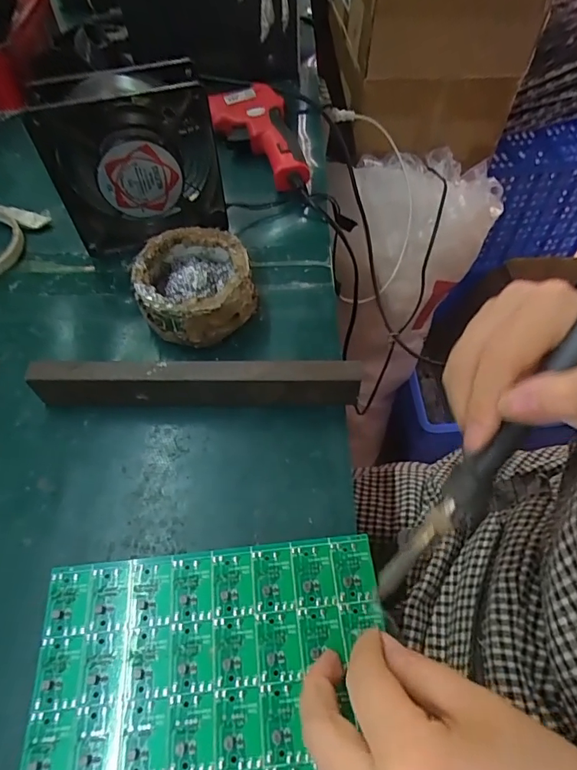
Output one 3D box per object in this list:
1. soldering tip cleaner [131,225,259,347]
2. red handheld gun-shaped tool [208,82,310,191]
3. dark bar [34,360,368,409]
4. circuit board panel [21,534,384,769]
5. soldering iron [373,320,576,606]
[{"bbox_3d":[-0.069,-0.073,0.344,0.081,0.040,0.082,-1,57,1],"label":"soldering tip cleaner"},{"bbox_3d":[-0.033,-0.244,0.460,0.073,0.034,0.150,-11,57,-6],"label":"red handheld gun-shaped tool"},{"bbox_3d":[-0.059,0.000,0.302,0.205,0.031,0.018,0,57,2],"label":"dark bar"},{"bbox_3d":[-0.036,0.141,0.217,0.162,0.004,0.124,-5,57,-2],"label":"circuit board panel"},{"bbox_3d":[0.100,0.020,0.207,0.018,0.014,0.199,38,99,23],"label":"soldering iron"}]

